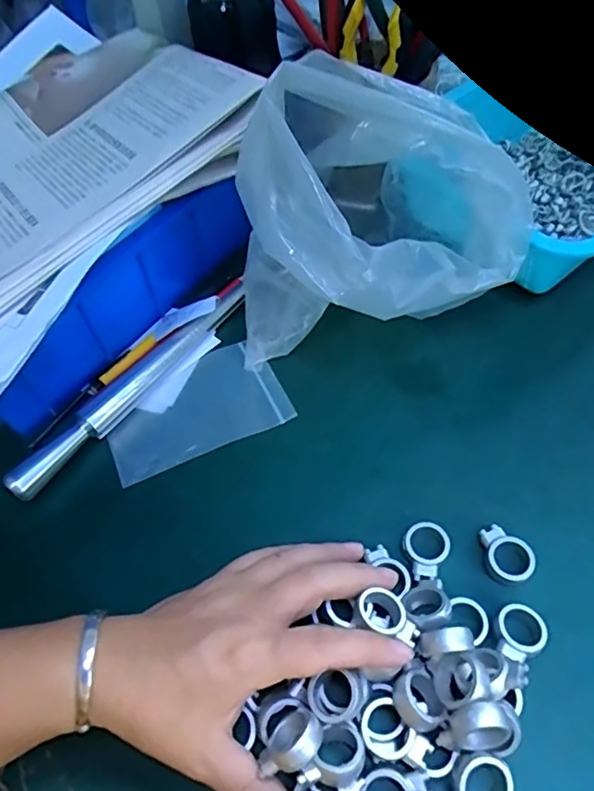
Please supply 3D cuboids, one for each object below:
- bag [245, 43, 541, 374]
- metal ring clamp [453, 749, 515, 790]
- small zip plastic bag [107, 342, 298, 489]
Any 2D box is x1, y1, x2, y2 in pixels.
[{"bbox_3d":[0.037,-0.105,0.367,0.156,0.178,0.160,-36,60,-19],"label":"bag"},{"bbox_3d":[0.085,0.180,0.259,0.027,0.011,0.036,-3,79,-3],"label":"metal ring clamp"},{"bbox_3d":[-0.072,0.010,0.401,0.122,0.006,0.076,-24,57,-10],"label":"small zip plastic bag"}]

